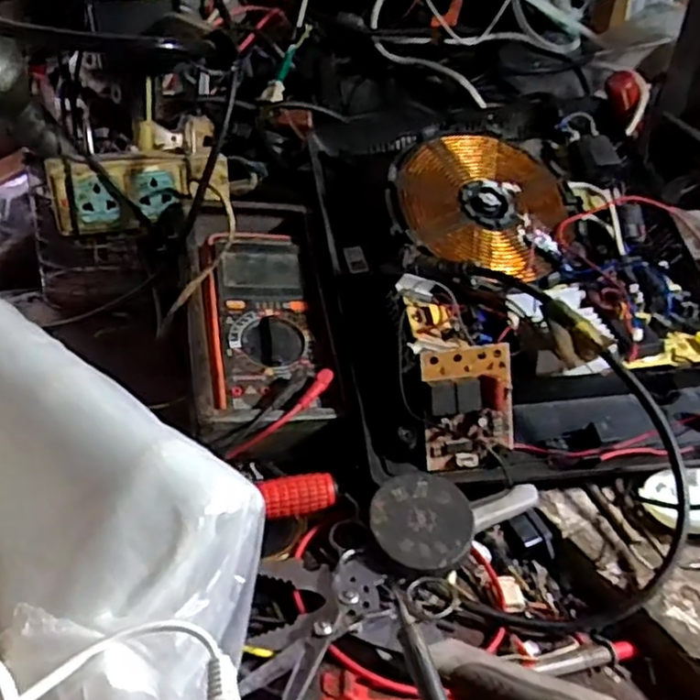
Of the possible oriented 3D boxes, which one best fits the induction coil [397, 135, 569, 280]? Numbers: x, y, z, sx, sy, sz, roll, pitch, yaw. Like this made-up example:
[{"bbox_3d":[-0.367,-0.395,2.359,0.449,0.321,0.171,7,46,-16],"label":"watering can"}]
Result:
[{"bbox_3d":[0.108,-0.116,0.541,0.139,0.010,0.139,5,62,-10],"label":"induction coil"}]

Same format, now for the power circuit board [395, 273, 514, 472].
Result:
[{"bbox_3d":[0.068,0.008,0.441,0.062,0.047,0.133,-11,75,-27],"label":"power circuit board"}]

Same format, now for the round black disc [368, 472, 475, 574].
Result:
[{"bbox_3d":[0.039,0.093,0.371,0.054,0.006,0.054,2,51,-3],"label":"round black disc"}]

